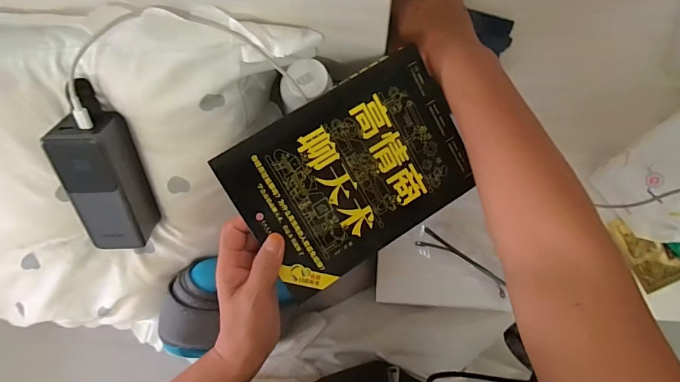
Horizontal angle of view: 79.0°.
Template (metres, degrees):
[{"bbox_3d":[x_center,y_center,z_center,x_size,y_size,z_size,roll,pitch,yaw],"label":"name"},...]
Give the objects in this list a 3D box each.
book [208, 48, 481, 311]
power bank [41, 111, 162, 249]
[{"bbox_3d":[0.014,-0.018,0.365,0.203,0.007,0.143,-33,101,-10],"label":"book"},{"bbox_3d":[-0.222,-0.006,0.394,0.055,0.048,0.133,1,124,4],"label":"power bank"}]

